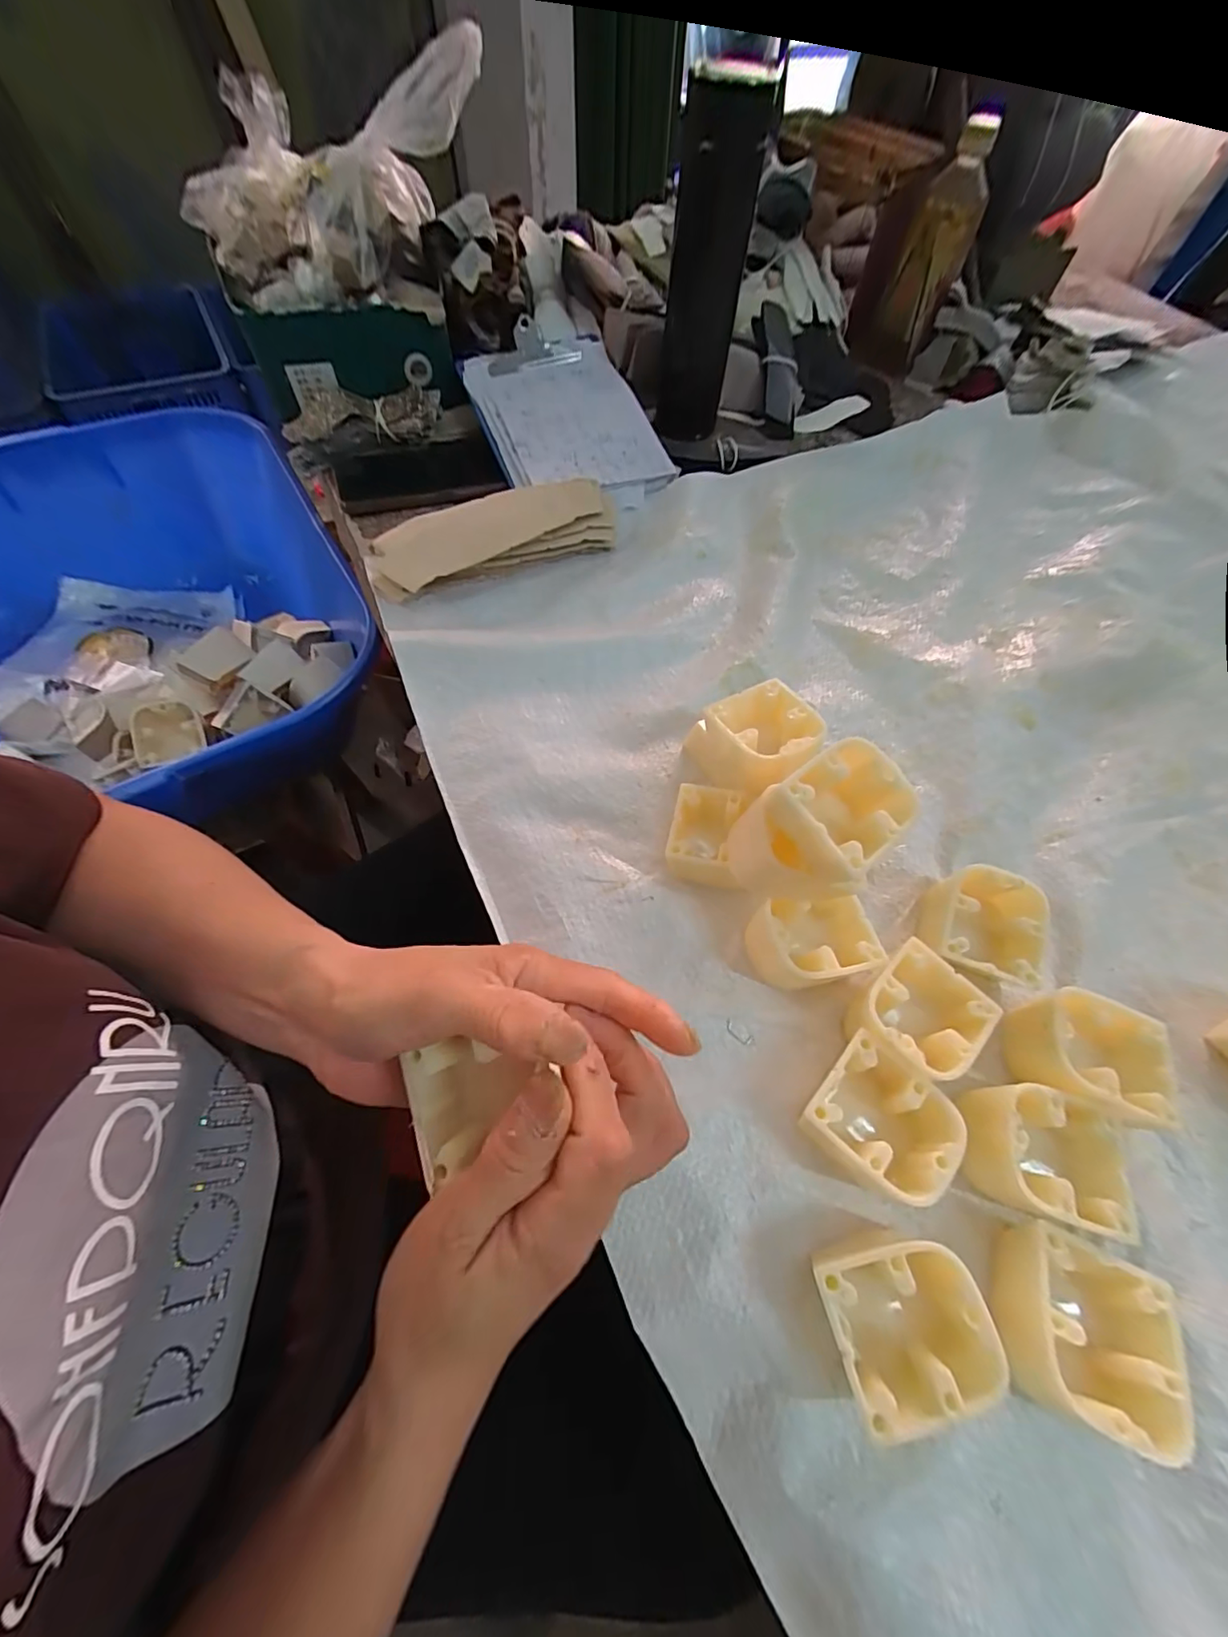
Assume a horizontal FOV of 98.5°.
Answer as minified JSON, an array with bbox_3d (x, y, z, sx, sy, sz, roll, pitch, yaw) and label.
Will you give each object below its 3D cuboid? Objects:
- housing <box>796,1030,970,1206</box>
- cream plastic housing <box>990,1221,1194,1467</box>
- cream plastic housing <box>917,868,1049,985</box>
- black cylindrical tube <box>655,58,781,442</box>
[{"bbox_3d":[0.117,0.137,0.238,0.056,0.033,0.052,40,66,18],"label":"housing"},{"bbox_3d":[0.182,0.198,0.207,0.051,0.032,0.056,20,62,8],"label":"cream plastic housing"},{"bbox_3d":[0.196,0.058,0.286,0.053,0.034,0.054,16,61,6],"label":"cream plastic housing"},{"bbox_3d":[0.088,-0.522,0.513,0.071,0.238,0.079,8,61,1],"label":"black cylindrical tube"}]

